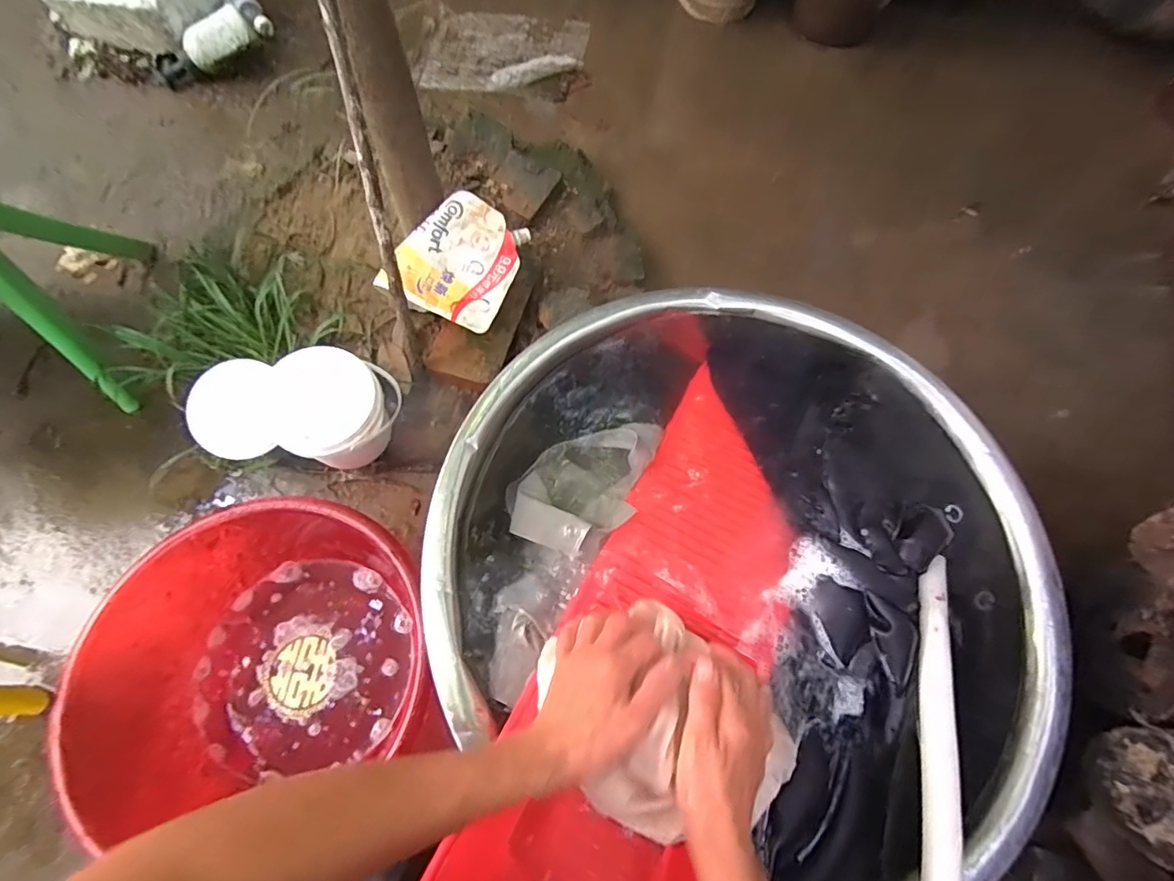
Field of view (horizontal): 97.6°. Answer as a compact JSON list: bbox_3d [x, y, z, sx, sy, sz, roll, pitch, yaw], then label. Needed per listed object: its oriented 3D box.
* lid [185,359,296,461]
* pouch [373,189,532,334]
[{"bbox_3d":[-0.430,-0.036,0.643,0.135,0.025,0.124,0,92,6],"label":"lid"},{"bbox_3d":[-0.179,-0.257,0.725,0.153,0.024,0.173,27,85,-13],"label":"pouch"}]

